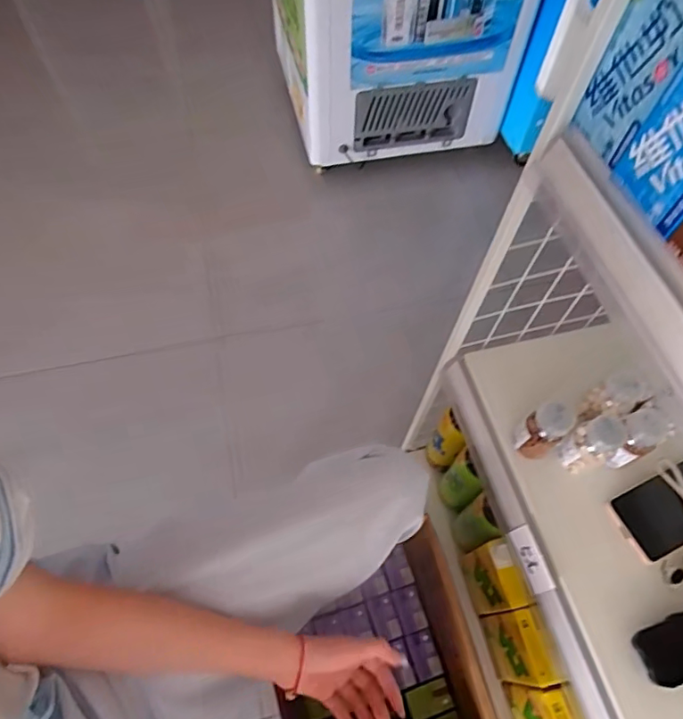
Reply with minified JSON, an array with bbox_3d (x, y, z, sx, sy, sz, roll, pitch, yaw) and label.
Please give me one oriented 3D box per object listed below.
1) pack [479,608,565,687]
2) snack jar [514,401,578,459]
[{"bbox_3d":[0.265,0.421,0.753,0.048,0.187,0.095,-13,63,-8],"label":"pack"},{"bbox_3d":[0.232,0.082,0.588,0.043,0.082,0.045,-21,64,-12],"label":"snack jar"}]

